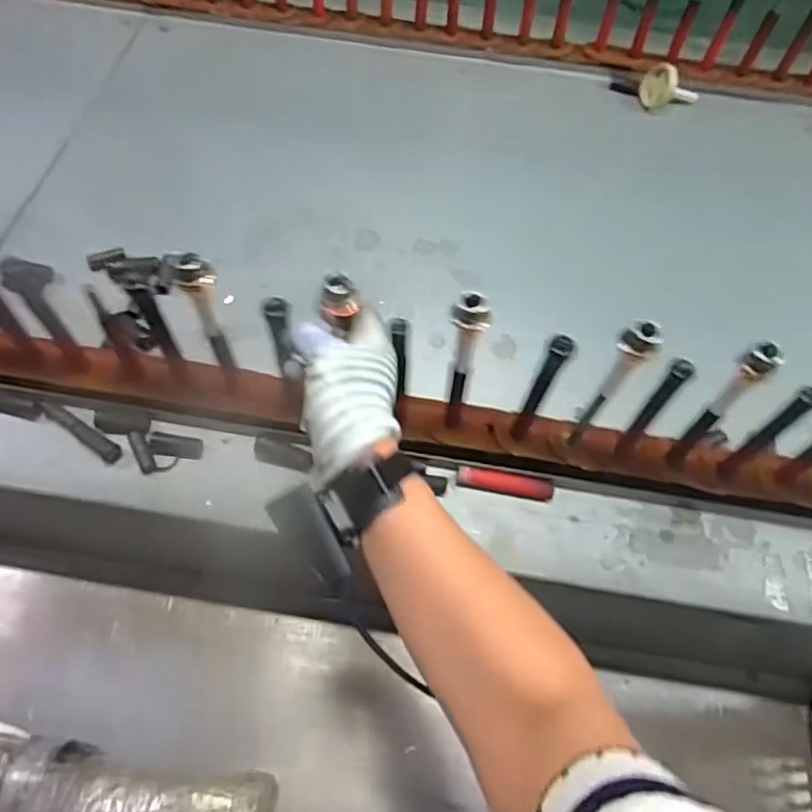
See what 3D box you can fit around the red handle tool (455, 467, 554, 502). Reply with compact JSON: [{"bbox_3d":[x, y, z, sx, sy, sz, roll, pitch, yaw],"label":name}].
[{"bbox_3d":[0.092,0.072,0.592,0.087,0.019,0.018,7,61,6],"label":"red handle tool"}]

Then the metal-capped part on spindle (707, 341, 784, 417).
[{"bbox_3d":[0.253,-0.016,0.480,0.021,0.086,0.019,39,69,21],"label":"metal-capped part on spindle"}]

